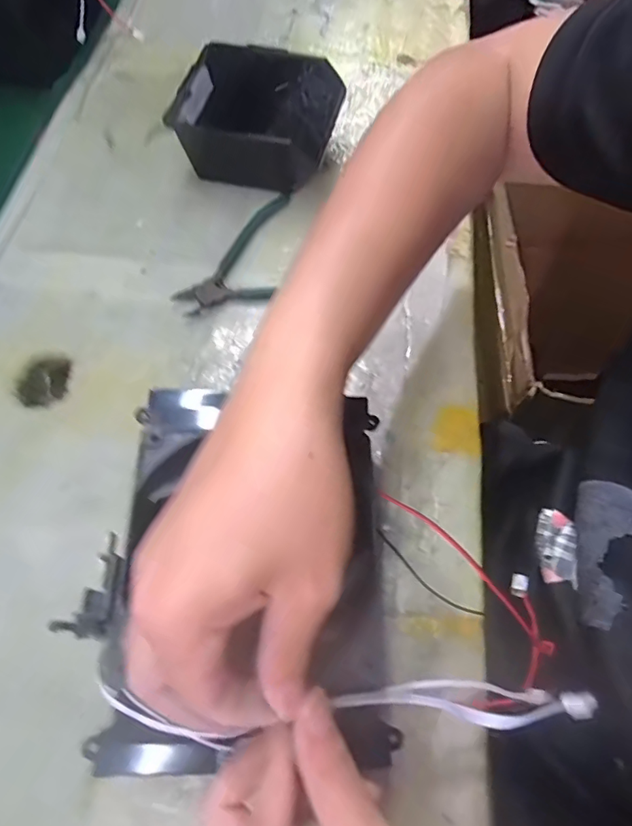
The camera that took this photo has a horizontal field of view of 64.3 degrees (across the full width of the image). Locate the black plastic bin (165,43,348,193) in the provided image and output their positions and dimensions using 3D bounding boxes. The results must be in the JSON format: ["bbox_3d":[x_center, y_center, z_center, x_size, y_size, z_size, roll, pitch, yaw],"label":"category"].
[{"bbox_3d":[-0.049,-0.262,0.456,0.131,0.063,0.119,13,65,6],"label":"black plastic bin"}]

